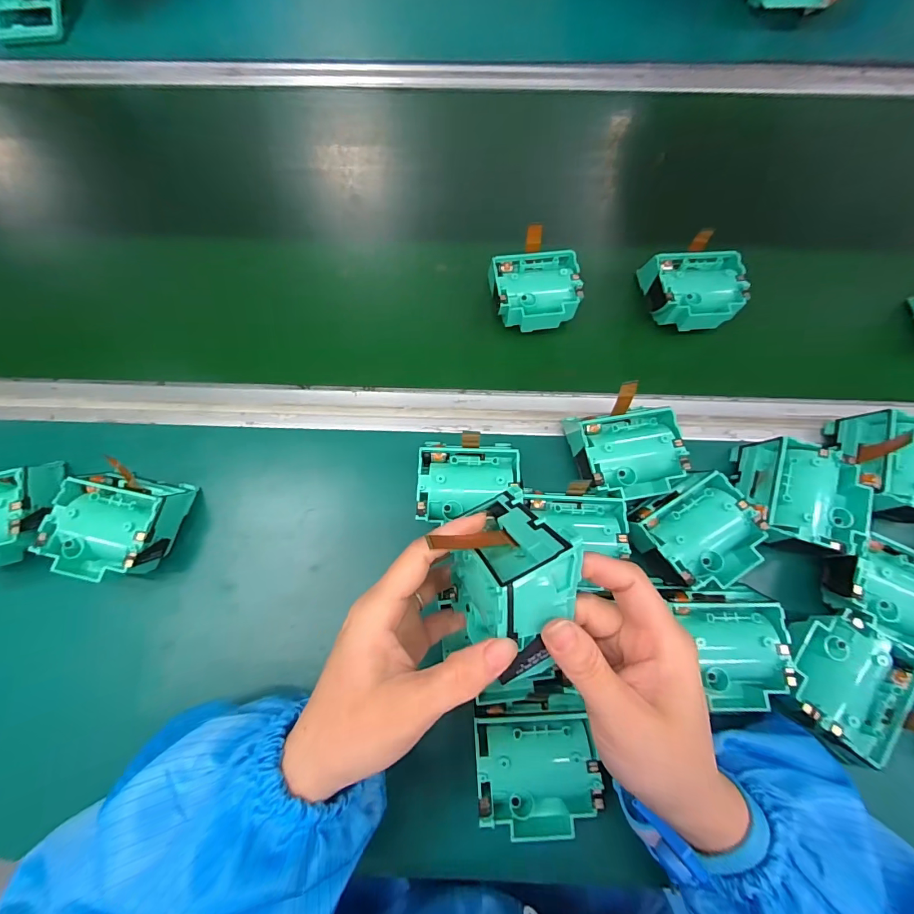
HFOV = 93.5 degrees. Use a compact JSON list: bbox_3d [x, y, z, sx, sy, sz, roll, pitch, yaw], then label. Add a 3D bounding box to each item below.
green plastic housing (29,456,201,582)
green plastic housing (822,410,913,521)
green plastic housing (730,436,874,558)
[{"bbox_3d":[-0.251,0.048,0.318,0.073,0.036,0.082,12,72,3],"label":"green plastic housing"},{"bbox_3d":[0.339,0.010,0.332,0.077,0.045,0.079,15,72,4],"label":"green plastic housing"},{"bbox_3d":[0.253,0.034,0.324,0.073,0.047,0.081,18,73,5],"label":"green plastic housing"}]

